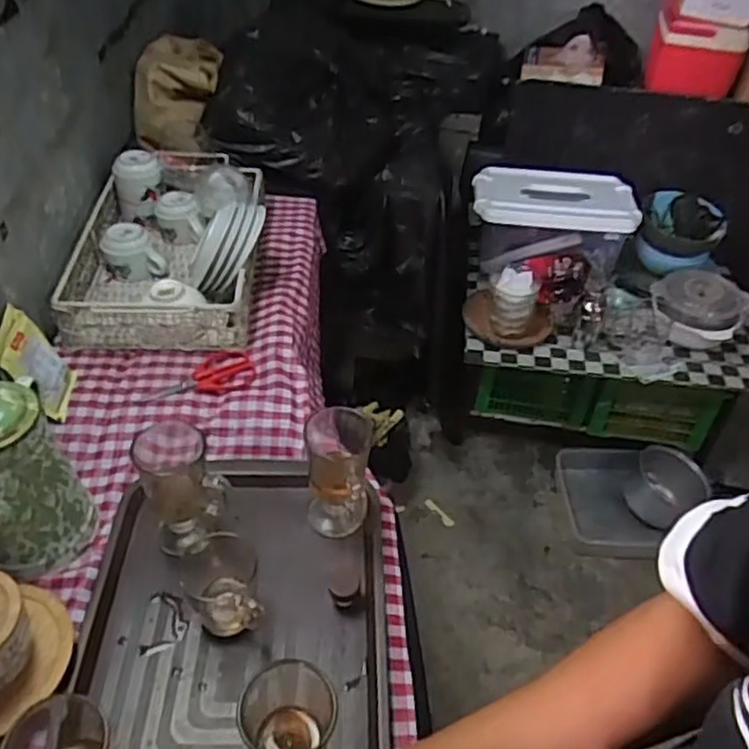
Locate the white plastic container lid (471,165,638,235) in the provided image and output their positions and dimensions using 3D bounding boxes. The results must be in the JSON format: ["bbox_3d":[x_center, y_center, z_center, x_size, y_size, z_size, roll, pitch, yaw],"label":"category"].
[{"bbox_3d":[0.432,-0.421,1.652,0.383,0.056,0.233,3,41,4],"label":"white plastic container lid"}]

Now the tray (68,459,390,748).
[{"bbox_3d":[-0.141,0.262,0.707,0.306,0.041,0.428,1,42,-3],"label":"tray"}]

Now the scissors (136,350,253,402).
[{"bbox_3d":[-0.235,0.005,0.926,0.144,0.010,0.066,-17,46,-21],"label":"scissors"}]

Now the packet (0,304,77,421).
[{"bbox_3d":[-0.420,-0.013,0.856,0.016,0.124,0.095,-12,53,15],"label":"packet"}]

